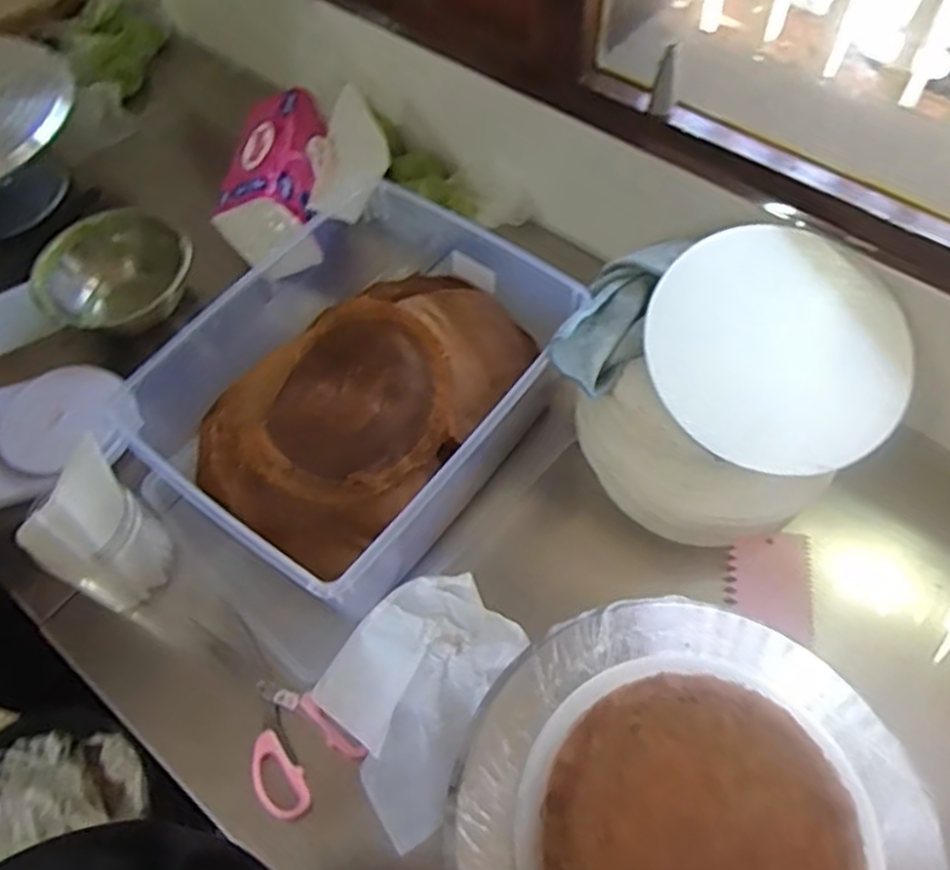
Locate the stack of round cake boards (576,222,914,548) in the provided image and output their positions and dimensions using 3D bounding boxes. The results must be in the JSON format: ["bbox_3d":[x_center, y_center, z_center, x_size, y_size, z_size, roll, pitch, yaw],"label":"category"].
[{"bbox_3d":[0.235,-0.037,0.663,0.247,0.173,0.215,-36,64,-16],"label":"stack of round cake boards"}]

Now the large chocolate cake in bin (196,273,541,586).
[{"bbox_3d":[-0.113,-0.054,0.699,0.213,0.092,0.310,34,68,21],"label":"large chocolate cake in bin"}]

